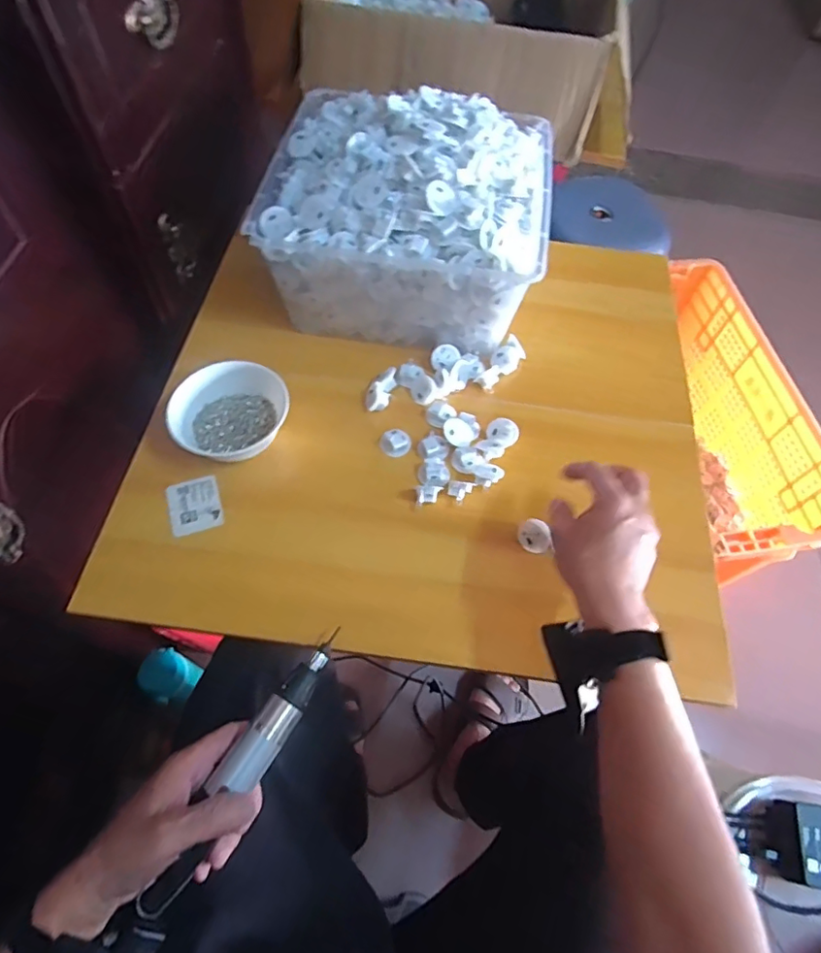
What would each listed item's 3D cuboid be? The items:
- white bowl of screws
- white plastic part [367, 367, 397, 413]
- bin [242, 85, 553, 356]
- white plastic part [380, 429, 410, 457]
[{"bbox_3d":[-0.189,-0.063,0.583,0.110,0.066,0.110,2,61,-3],"label":"white bowl of screws"},{"bbox_3d":[-0.032,-0.099,0.630,0.024,0.017,0.056,24,78,9],"label":"white plastic part"},{"bbox_3d":[-0.005,-0.305,0.658,0.304,0.205,0.257,9,61,1],"label":"bin"},{"bbox_3d":[-0.016,-0.036,0.604,0.032,0.011,0.031,4,61,-1],"label":"white plastic part"}]

